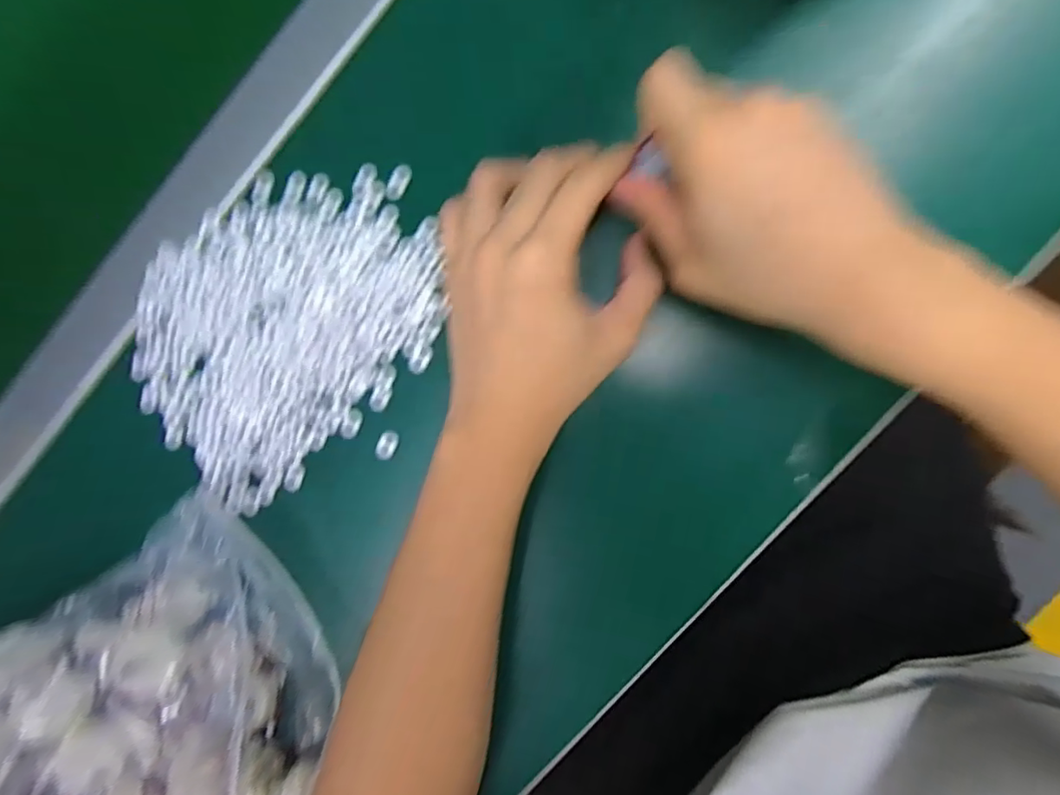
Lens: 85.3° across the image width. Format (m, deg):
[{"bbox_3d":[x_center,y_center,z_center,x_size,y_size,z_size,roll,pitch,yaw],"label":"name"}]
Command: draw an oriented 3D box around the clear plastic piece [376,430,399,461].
[{"bbox_3d":[-0.081,0.027,0.326,0.010,0.004,0.017,27,95,6],"label":"clear plastic piece"}]

